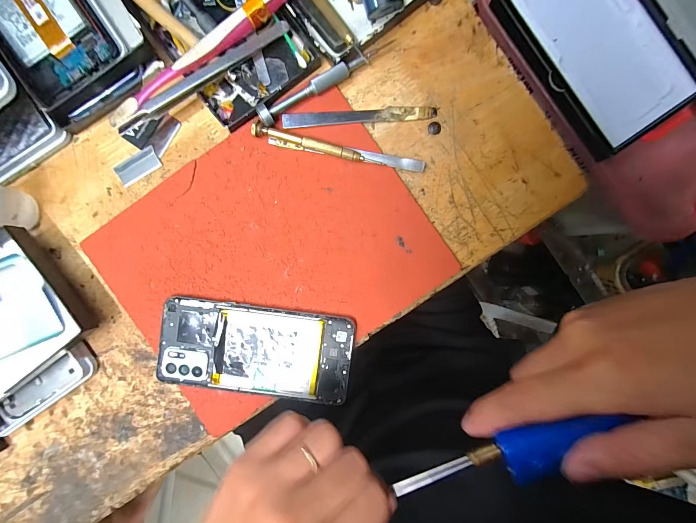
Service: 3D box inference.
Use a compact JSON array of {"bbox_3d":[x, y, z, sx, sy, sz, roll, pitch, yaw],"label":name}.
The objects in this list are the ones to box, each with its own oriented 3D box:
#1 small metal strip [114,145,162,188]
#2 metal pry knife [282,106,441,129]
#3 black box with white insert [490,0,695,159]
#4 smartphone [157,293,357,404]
[{"bbox_3d":[-0.180,-0.081,0.270,0.038,0.004,0.018,-32,91,-1],"label":"small metal strip"},{"bbox_3d":[0.010,-0.121,0.264,0.127,0.008,0.013,-5,91,-1],"label":"metal pry knife"},{"bbox_3d":[0.215,-0.187,0.276,0.105,0.019,0.171,-33,91,-1],"label":"black box with white insert"},{"bbox_3d":[-0.076,0.074,0.265,0.157,0.011,0.071,8,91,-1],"label":"smartphone"}]

